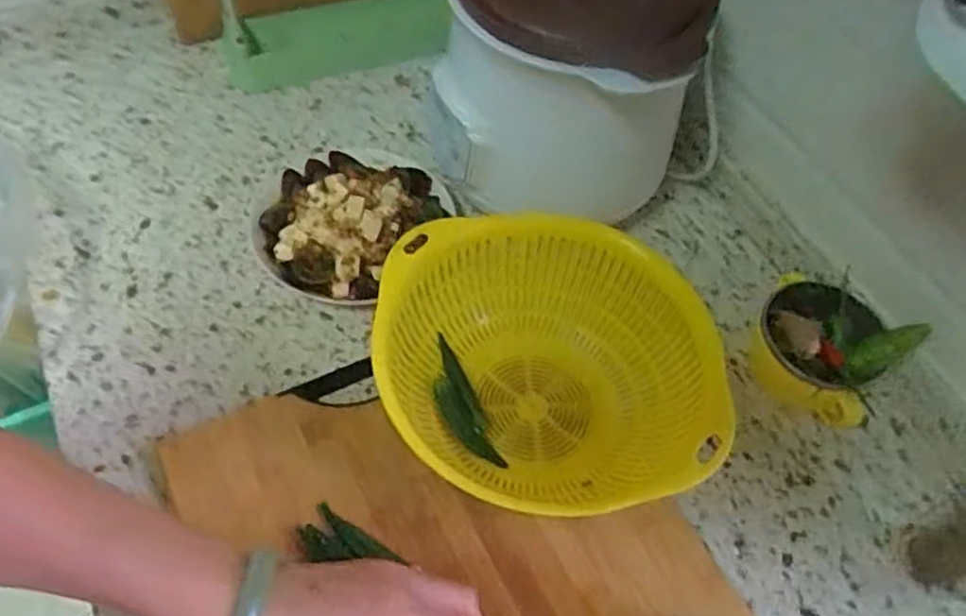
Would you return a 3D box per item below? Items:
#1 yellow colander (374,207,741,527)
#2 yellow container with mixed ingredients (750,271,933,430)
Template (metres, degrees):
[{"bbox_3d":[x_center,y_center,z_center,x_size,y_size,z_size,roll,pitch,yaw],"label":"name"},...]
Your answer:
[{"bbox_3d":[0.037,0.051,0.495,0.202,0.119,0.209,3,55,-4],"label":"yellow colander"},{"bbox_3d":[0.259,0.028,0.556,0.091,0.065,0.108,-34,64,-25],"label":"yellow container with mixed ingredients"}]

